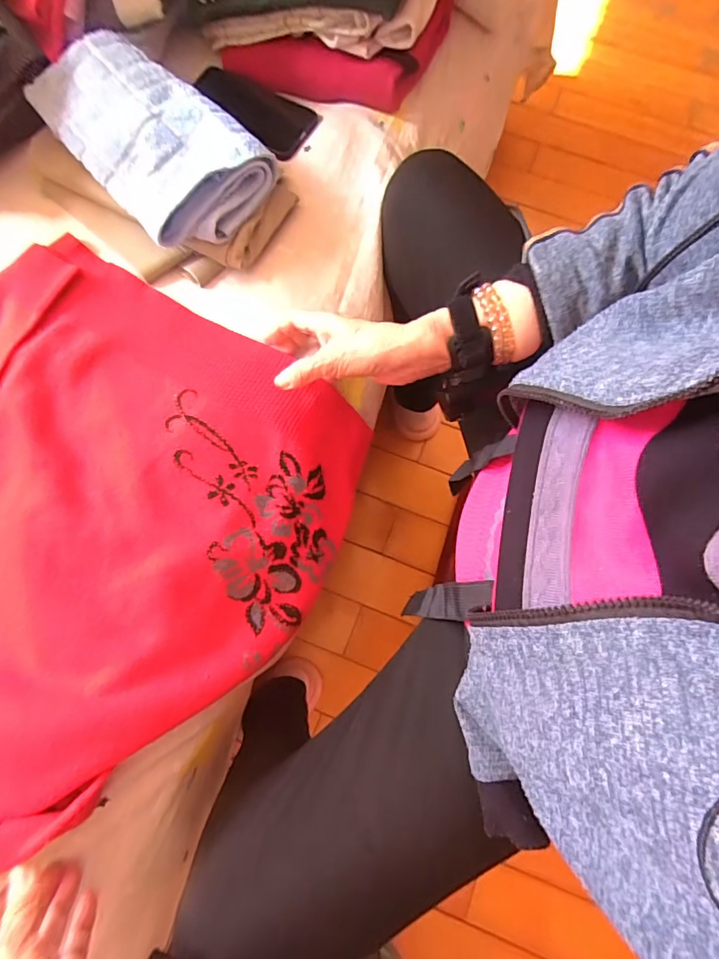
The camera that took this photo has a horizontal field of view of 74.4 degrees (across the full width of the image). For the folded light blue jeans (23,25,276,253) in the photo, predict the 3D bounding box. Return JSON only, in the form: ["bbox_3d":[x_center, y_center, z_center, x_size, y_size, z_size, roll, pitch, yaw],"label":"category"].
[{"bbox_3d":[-0.216,-0.354,0.487,0.137,0.044,0.259,-42,80,-11],"label":"folded light blue jeans"}]

